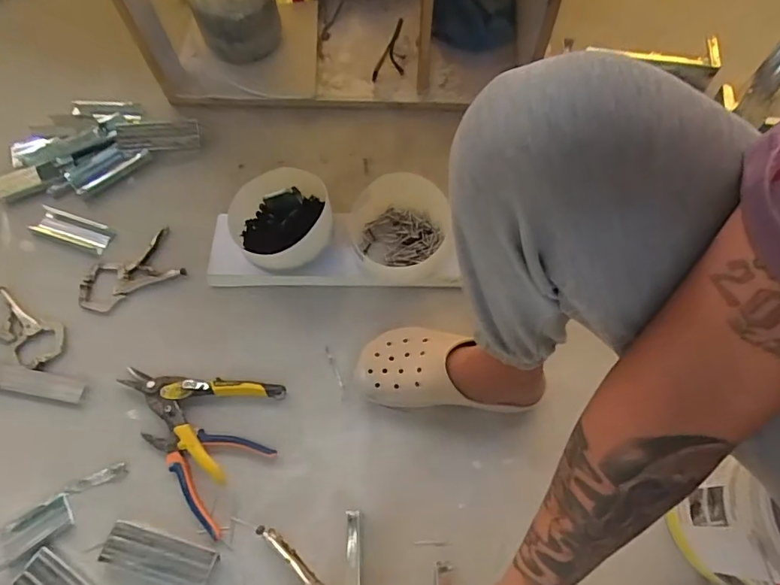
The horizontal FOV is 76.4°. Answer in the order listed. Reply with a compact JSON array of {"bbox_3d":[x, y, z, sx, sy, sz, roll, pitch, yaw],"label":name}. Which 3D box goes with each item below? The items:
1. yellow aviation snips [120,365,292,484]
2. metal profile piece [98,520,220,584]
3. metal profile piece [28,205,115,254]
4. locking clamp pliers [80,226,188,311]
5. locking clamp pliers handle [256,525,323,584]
[{"bbox_3d":[-0.267,0.137,0.699,0.209,0.025,0.140,35,70,15],"label":"yellow aviation snips"},{"bbox_3d":[-0.290,0.333,0.623,0.138,0.016,0.050,15,66,7],"label":"metal profile piece"},{"bbox_3d":[-0.540,-0.109,0.839,0.140,0.019,0.045,19,67,9],"label":"metal profile piece"},{"bbox_3d":[-0.423,-0.032,0.800,0.161,0.017,0.087,-27,68,-11],"label":"locking clamp pliers"},{"bbox_3d":[-0.114,0.330,0.601,0.129,0.053,0.019,40,72,17],"label":"locking clamp pliers handle"}]

